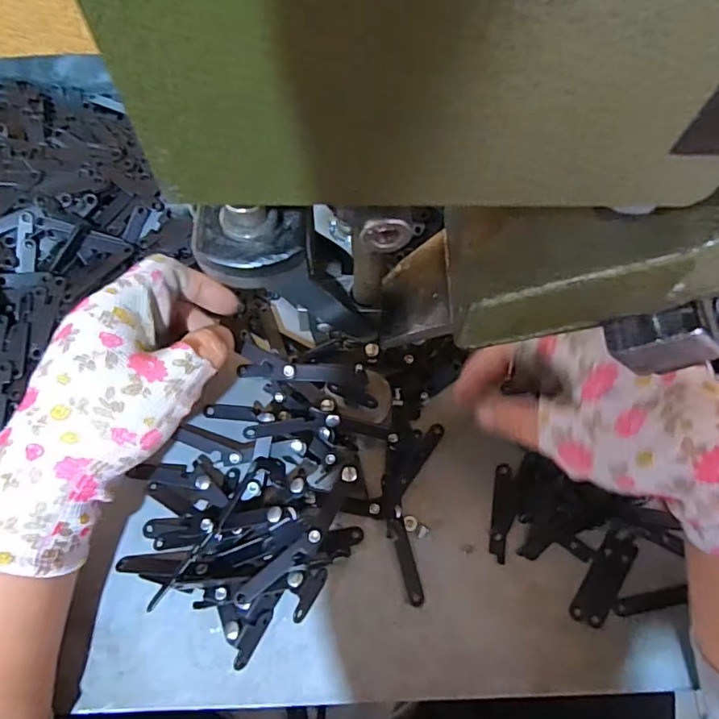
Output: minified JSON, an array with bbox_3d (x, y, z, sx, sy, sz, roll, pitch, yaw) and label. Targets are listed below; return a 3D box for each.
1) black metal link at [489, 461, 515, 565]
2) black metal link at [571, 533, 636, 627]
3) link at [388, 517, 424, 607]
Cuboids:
[{"bbox_3d":[0.081,0.085,0.295,0.011,0.004,0.052,11,68,2],"label":"black metal link"},{"bbox_3d":[0.132,0.118,0.281,0.018,0.004,0.050,34,70,11],"label":"black metal link"},{"bbox_3d":[0.025,0.108,0.282,0.010,0.004,0.045,-12,69,-7],"label":"link"}]

